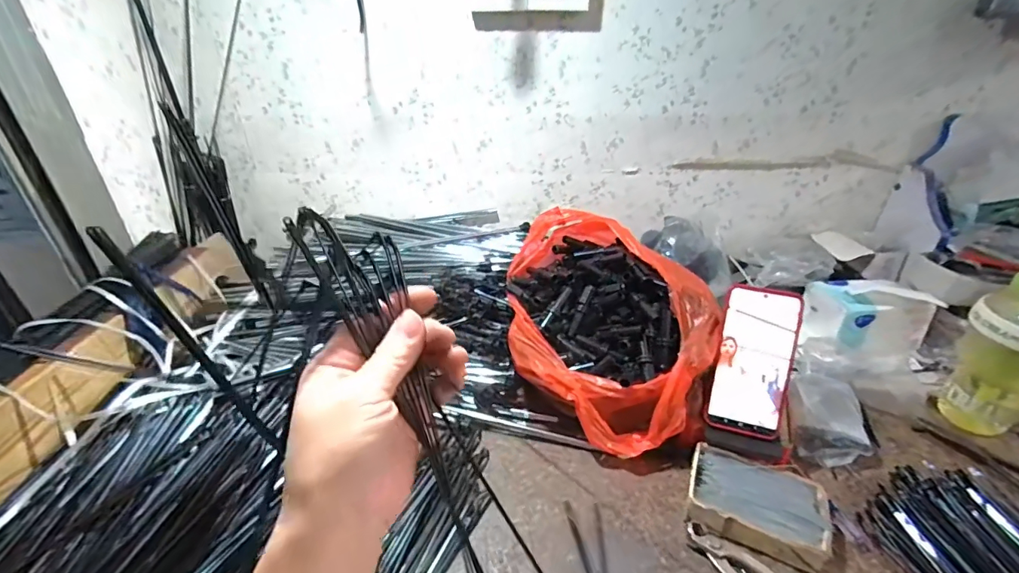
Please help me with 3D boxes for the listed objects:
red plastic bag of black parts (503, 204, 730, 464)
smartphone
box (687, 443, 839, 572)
[{"bbox_3d":[0.128,0.053,0.604,0.244,0.231,0.268,-3,29,1],"label":"red plastic bag of black parts"},{"bbox_3d":[0.275,0.083,0.509,0.079,0.163,0.015,10,3,22],"label":"smartphone"},{"bbox_3d":[0.265,0.229,0.475,0.137,0.042,0.094,9,31,20],"label":"box"}]

